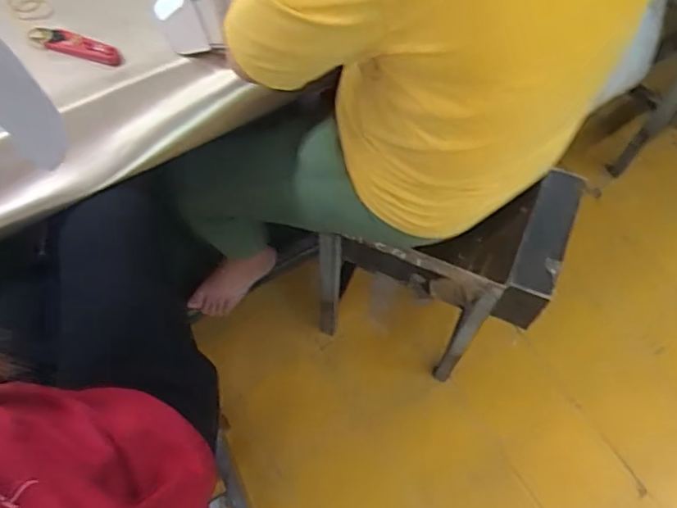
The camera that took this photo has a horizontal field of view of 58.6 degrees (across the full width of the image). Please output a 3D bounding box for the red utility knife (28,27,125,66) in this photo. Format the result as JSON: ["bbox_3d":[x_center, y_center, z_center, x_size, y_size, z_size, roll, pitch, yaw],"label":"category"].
[{"bbox_3d":[-0.316,-0.250,0.728,0.121,0.013,0.030,20,64,8],"label":"red utility knife"}]

